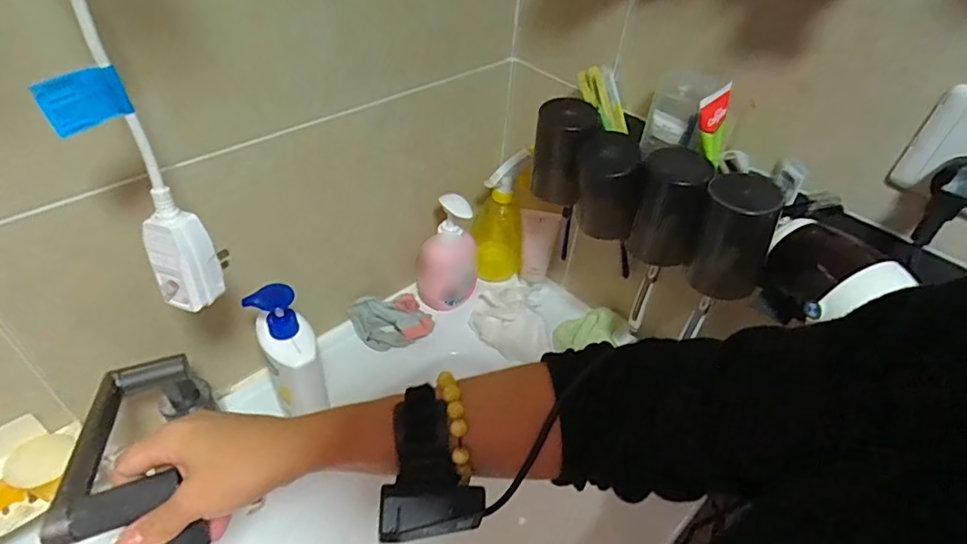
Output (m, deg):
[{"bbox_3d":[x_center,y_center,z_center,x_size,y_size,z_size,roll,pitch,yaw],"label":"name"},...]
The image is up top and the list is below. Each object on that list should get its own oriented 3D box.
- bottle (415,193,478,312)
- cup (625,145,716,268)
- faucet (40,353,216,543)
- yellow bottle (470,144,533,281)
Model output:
[{"bbox_3d":[-0.049,-0.028,0.746,0.082,0.173,0.057,-5,44,-11],"label":"bottle"},{"bbox_3d":[0.182,-0.057,0.530,0.064,0.106,0.070,3,43,-3],"label":"cup"},{"bbox_3d":[-0.270,0.155,0.444,0.086,0.094,0.223,-10,22,-16],"label":"faucet"},{"bbox_3d":[0.029,-0.077,0.788,0.072,0.222,0.057,6,43,0],"label":"yellow bottle"}]

